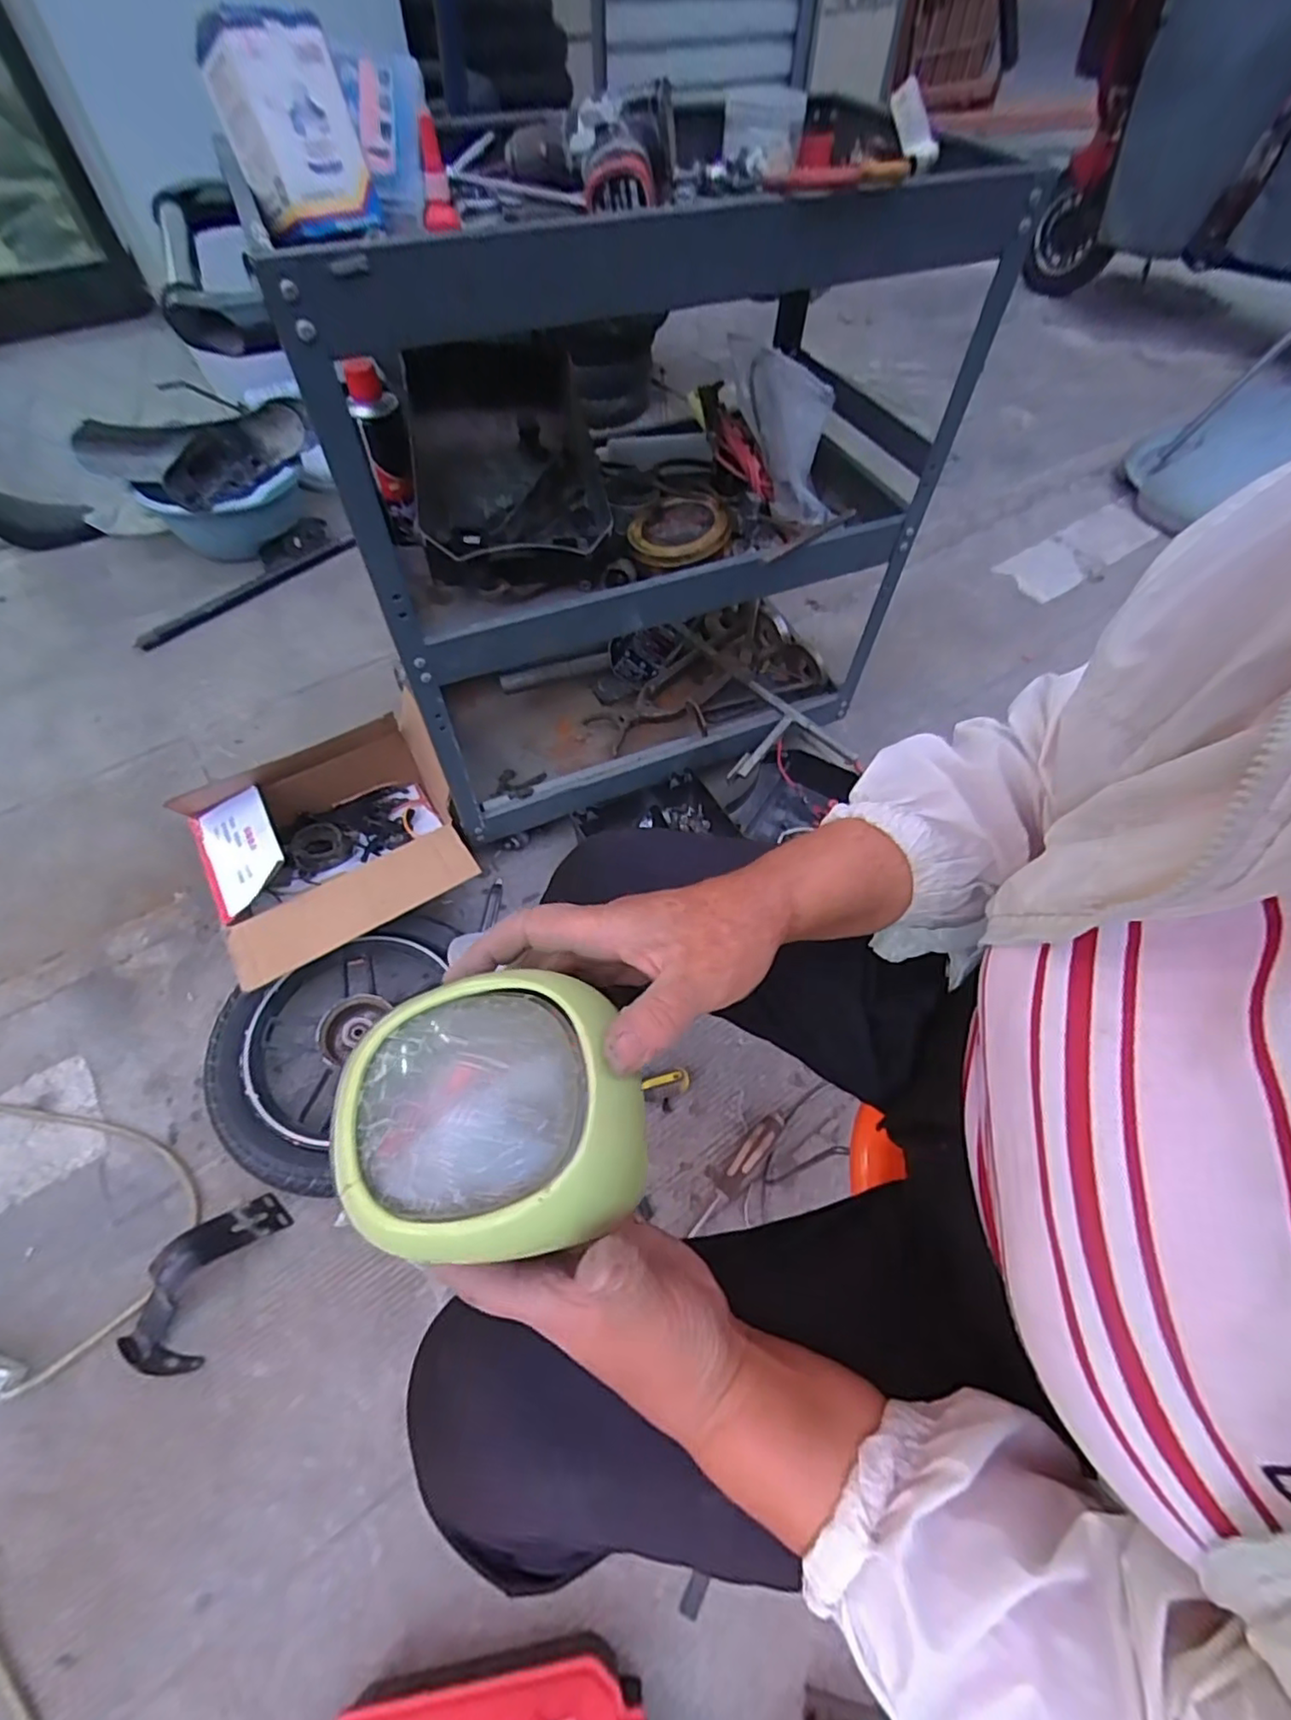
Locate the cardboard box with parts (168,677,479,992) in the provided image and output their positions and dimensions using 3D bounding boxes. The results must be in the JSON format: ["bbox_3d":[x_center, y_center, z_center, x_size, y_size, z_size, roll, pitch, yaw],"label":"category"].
[{"bbox_3d":[-0.442,-0.010,0.956,0.331,0.198,0.352,-27,64,-17],"label":"cardboard box with parts"}]

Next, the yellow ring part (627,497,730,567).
[{"bbox_3d":[0.040,-0.403,0.785,0.117,0.019,0.104,32,78,22],"label":"yellow ring part"}]

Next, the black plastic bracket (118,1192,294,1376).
[{"bbox_3d":[-0.487,0.470,0.699,0.089,0.084,0.187,35,64,17],"label":"black plastic bracket"}]

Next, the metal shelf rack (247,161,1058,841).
[{"bbox_3d":[-0.021,-0.457,0.859,0.695,0.682,0.416,-22,60,-15],"label":"metal shelf rack"}]

